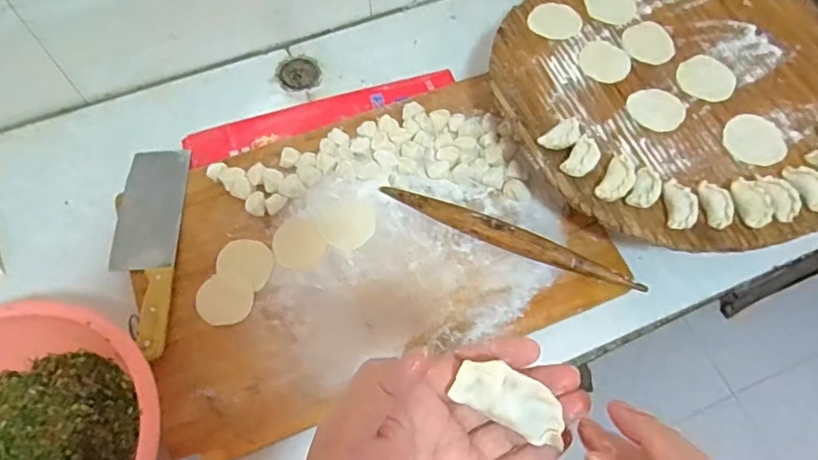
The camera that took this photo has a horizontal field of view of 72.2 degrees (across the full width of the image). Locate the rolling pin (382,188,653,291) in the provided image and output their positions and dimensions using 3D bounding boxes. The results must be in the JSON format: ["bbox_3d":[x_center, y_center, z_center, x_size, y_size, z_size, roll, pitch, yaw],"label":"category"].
[{"bbox_3d":[0.122,0.011,0.683,0.325,0.030,0.029,20,65,9],"label":"rolling pin"}]

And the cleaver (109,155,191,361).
[{"bbox_3d":[-0.323,0.018,0.689,0.079,0.025,0.274,-2,63,-1],"label":"cleaver"}]

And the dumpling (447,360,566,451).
[{"bbox_3d":[0.046,0.079,0.264,0.051,0.016,0.020,23,66,13],"label":"dumpling"}]

